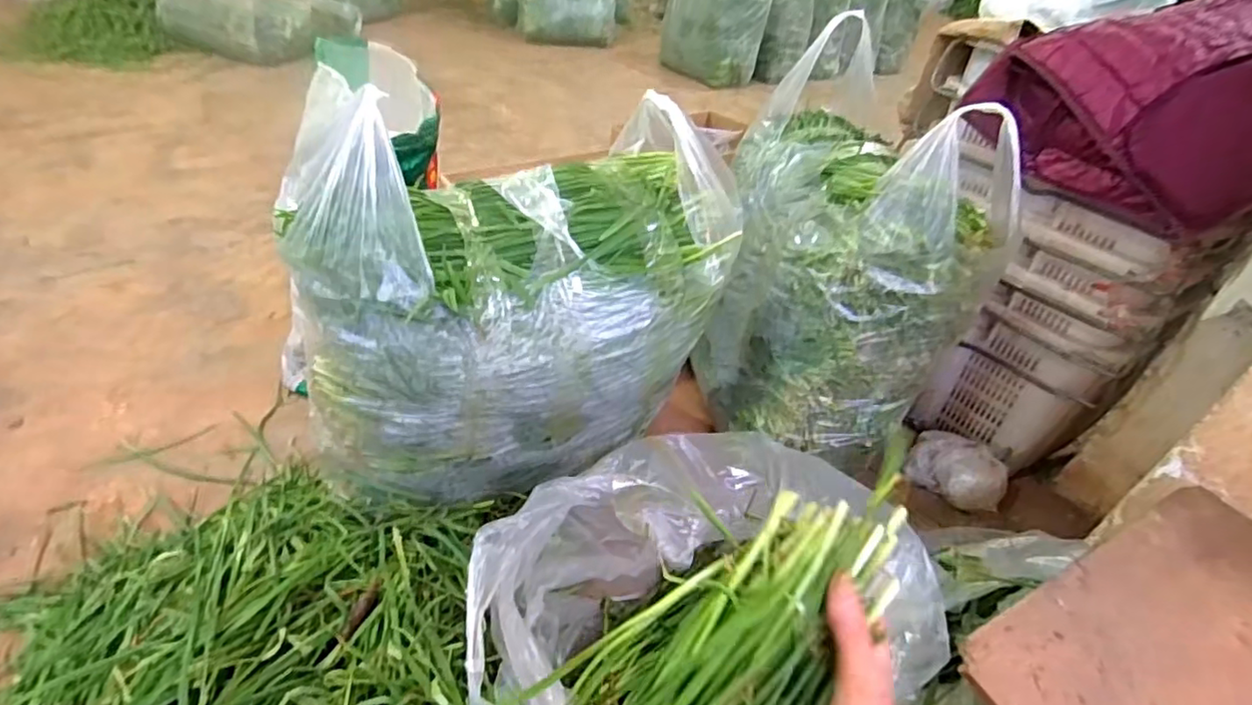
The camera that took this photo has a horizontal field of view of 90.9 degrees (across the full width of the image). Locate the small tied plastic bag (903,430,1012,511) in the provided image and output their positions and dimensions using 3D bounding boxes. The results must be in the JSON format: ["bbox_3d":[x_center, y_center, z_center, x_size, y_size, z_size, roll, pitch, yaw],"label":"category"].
[{"bbox_3d":[0.639,0.225,1.194,0.176,0.110,0.092,30,43,24],"label":"small tied plastic bag"}]

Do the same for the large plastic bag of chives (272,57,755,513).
[{"bbox_3d":[-0.132,-0.040,0.871,0.548,0.516,0.264,-22,48,-33],"label":"large plastic bag of chives"}]

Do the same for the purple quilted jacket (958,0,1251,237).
[{"bbox_3d":[0.825,-0.418,0.966,0.405,0.263,0.542,34,45,27],"label":"purple quilted jacket"}]

